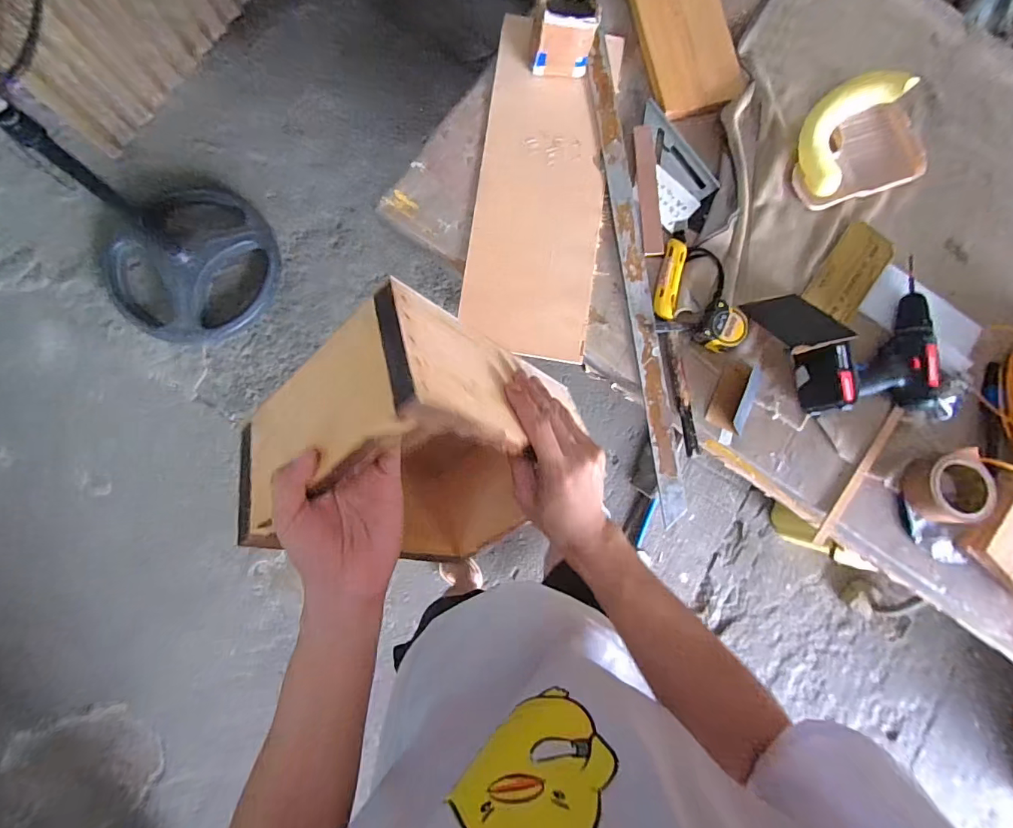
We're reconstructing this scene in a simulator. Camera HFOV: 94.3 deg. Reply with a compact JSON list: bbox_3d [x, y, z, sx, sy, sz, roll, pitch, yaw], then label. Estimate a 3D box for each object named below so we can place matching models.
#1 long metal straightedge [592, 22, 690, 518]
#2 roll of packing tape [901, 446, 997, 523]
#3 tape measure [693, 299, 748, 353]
[{"bbox_3d":[0.198,-0.220,0.725,0.038,0.014,0.749,-8,85,-1],"label":"long metal straightedge"},{"bbox_3d":[0.660,0.112,0.704,0.096,0.059,0.097,1,82,-5],"label":"roll of packing tape"},{"bbox_3d":[0.330,-0.130,0.712,0.056,0.034,0.073,34,81,0],"label":"tape measure"}]

